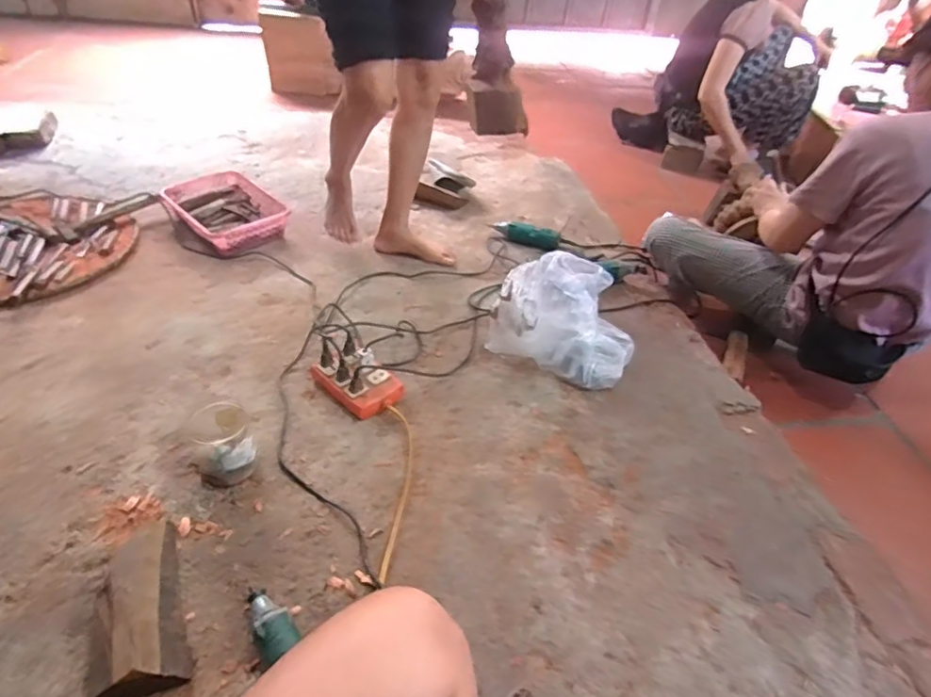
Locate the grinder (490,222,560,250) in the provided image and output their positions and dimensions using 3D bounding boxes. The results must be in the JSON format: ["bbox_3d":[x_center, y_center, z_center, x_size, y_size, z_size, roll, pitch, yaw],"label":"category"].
[{"bbox_3d":[0.163,-0.322,1.592,0.213,0.056,0.053,23,44,16],"label":"grinder"}]

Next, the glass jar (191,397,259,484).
[{"bbox_3d":[-0.400,0.161,0.943,0.094,0.107,0.105,-12,46,-21],"label":"glass jar"}]

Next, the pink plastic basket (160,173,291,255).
[{"bbox_3d":[-0.629,-0.368,1.493,0.284,0.061,0.230,36,49,28],"label":"pink plastic basket"}]

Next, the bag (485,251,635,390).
[{"bbox_3d":[0.231,-0.082,1.240,0.285,0.200,0.274,19,43,13],"label":"bag"}]

